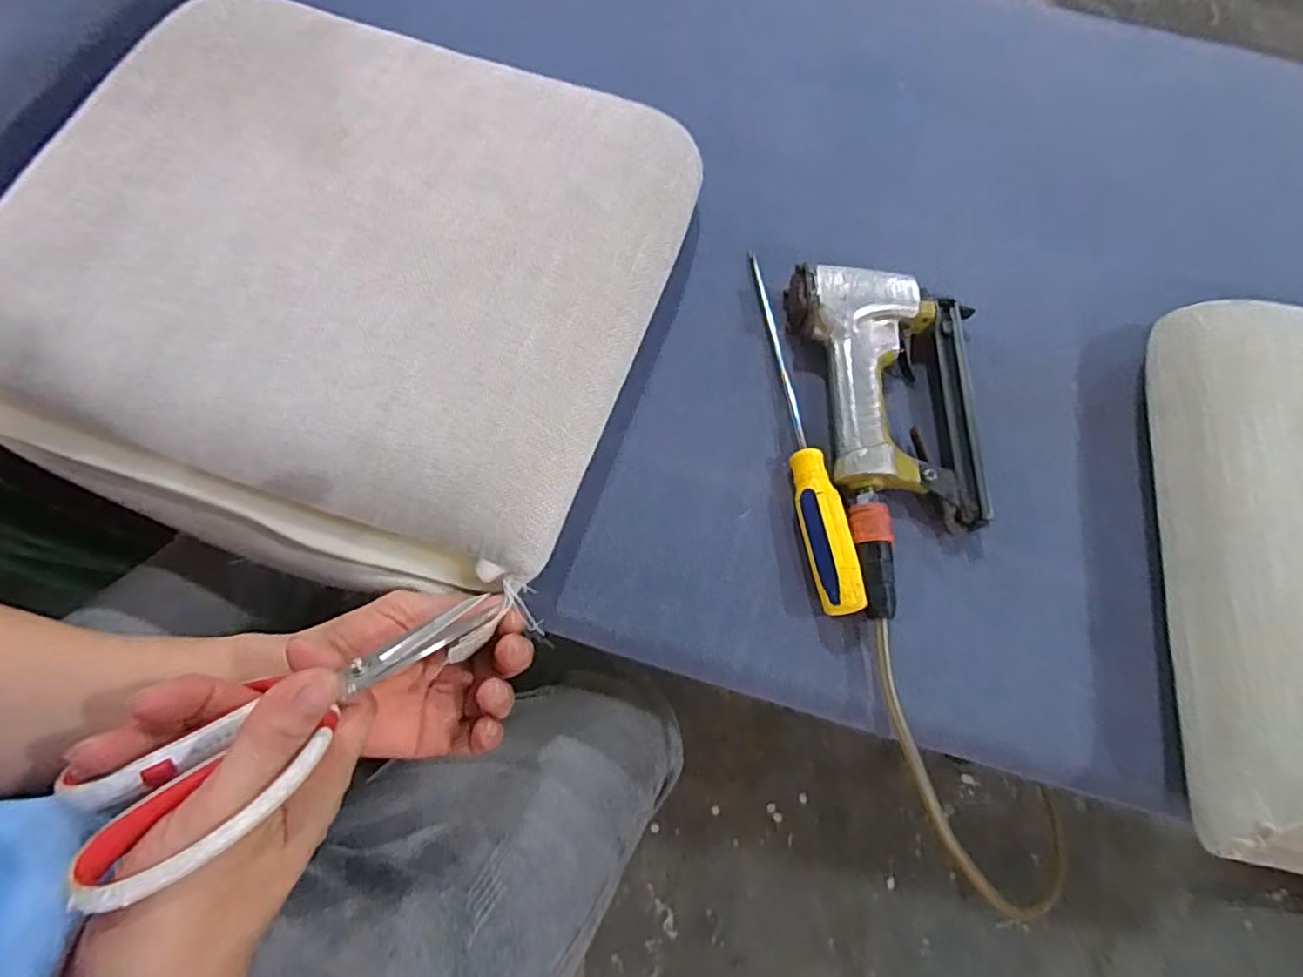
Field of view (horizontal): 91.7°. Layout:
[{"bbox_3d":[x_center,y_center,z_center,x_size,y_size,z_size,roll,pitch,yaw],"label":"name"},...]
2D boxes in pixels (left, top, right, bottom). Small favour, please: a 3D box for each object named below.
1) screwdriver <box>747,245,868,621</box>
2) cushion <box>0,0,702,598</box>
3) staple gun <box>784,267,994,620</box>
[{"bbox_3d":[0.102,-0.051,0.452,0.028,0.026,0.282,-7,69,-5],"label":"screwdriver"},{"bbox_3d":[-0.209,-0.156,0.449,0.414,0.076,0.399,19,70,6],"label":"cushion"},{"bbox_3d":[0.182,-0.047,0.446,0.130,0.037,0.256,-7,69,-5],"label":"staple gun"}]

